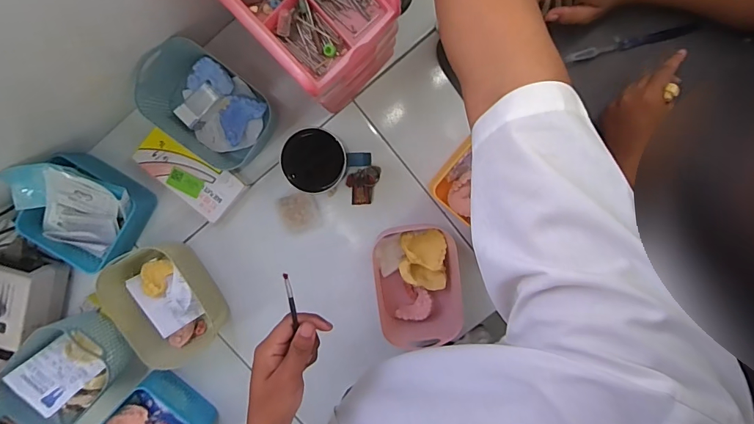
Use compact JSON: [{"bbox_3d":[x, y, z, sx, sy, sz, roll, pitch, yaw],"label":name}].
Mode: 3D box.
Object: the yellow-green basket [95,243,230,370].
[{"bbox_3d":[-0.307,0.134,0.610,0.130,0.076,0.176,-23,98,3],"label":"yellow-green basket"}]

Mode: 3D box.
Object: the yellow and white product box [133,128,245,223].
[{"bbox_3d":[-0.273,-0.060,0.607,0.145,0.034,0.073,42,96,-6],"label":"yellow and white product box"}]

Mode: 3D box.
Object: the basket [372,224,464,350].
[{"bbox_3d":[0.060,0.105,0.613,0.128,0.063,0.174,-8,98,0],"label":"basket"}]

